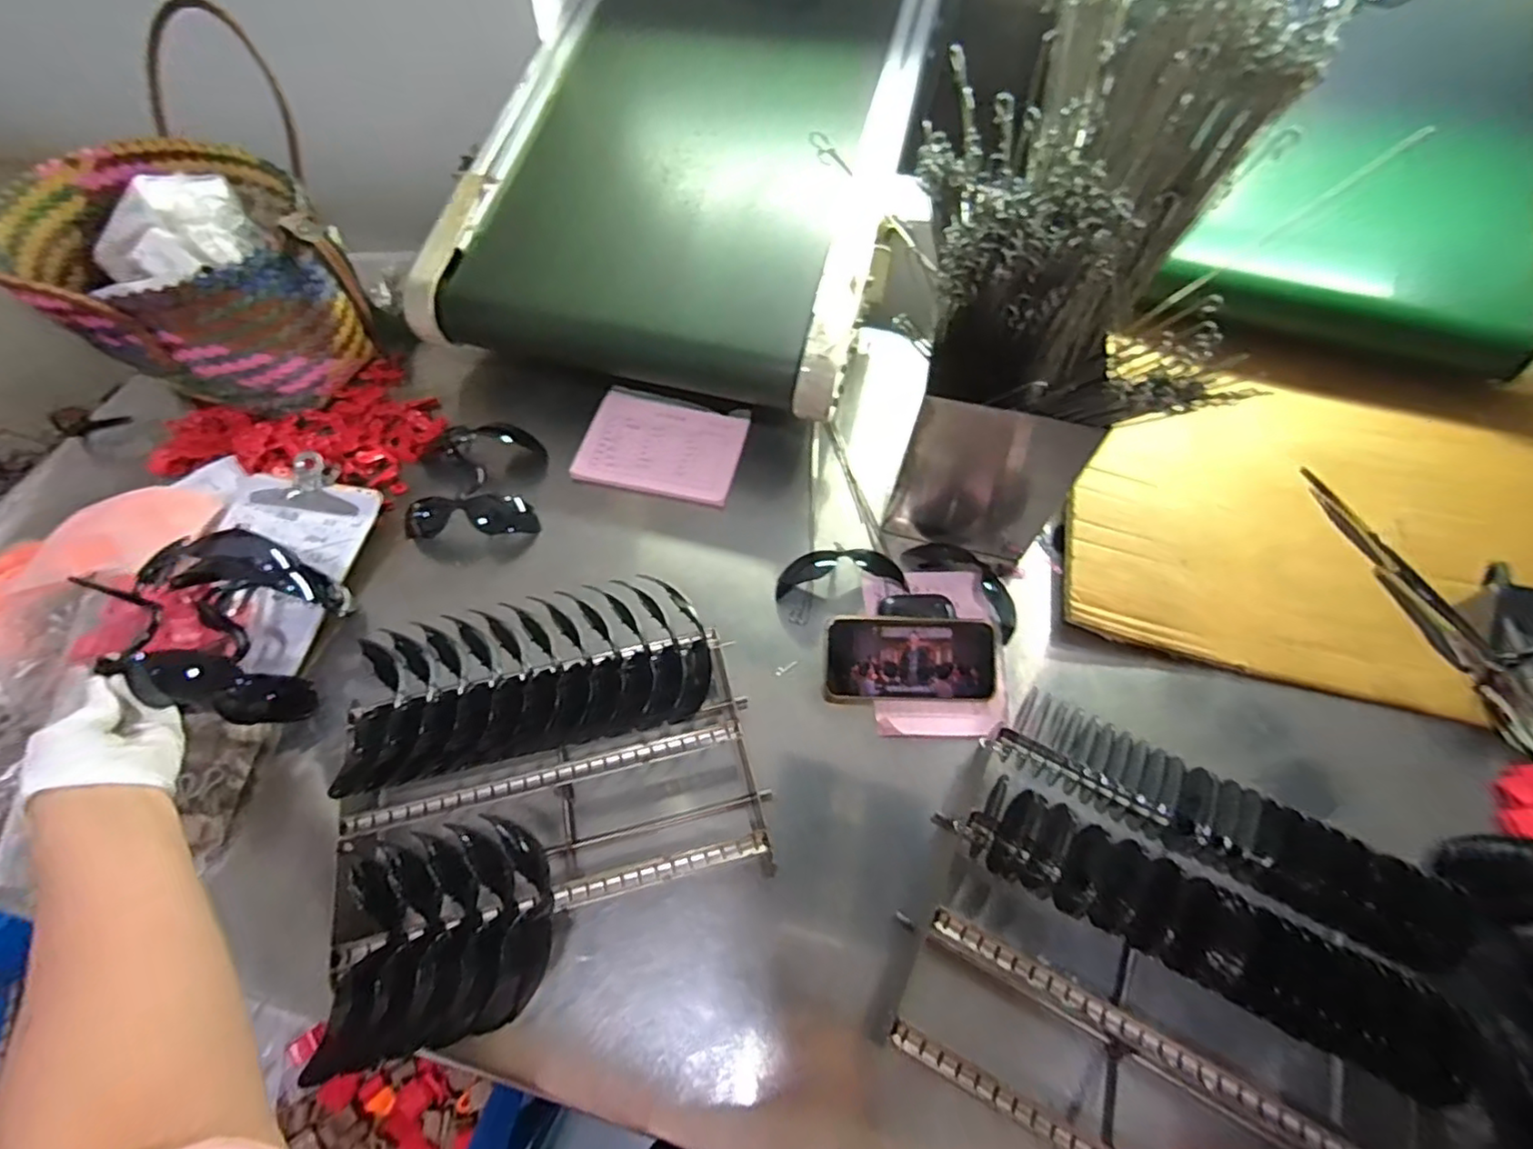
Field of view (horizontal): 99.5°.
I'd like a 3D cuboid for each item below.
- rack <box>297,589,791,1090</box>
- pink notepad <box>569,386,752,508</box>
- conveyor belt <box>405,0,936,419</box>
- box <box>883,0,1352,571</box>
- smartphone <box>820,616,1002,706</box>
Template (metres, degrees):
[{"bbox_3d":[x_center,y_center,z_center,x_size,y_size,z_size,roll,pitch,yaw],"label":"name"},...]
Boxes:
[{"bbox_3d":[-0.170,0.161,0.516,0.308,0.087,0.300,-15,61,-10],"label":"rack"},{"bbox_3d":[-0.118,-0.152,0.758,0.180,0.012,0.146,11,61,3],"label":"pink notepad"},{"bbox_3d":[-0.072,-0.556,0.803,0.477,0.251,0.702,12,60,6],"label":"conveyor belt"},{"bbox_3d":[0.235,-0.200,0.535,0.210,0.415,0.206,19,61,9],"label":"box"},{"bbox_3d":[0.134,0.078,0.601,0.157,0.005,0.079,-1,89,1],"label":"smartphone"}]

